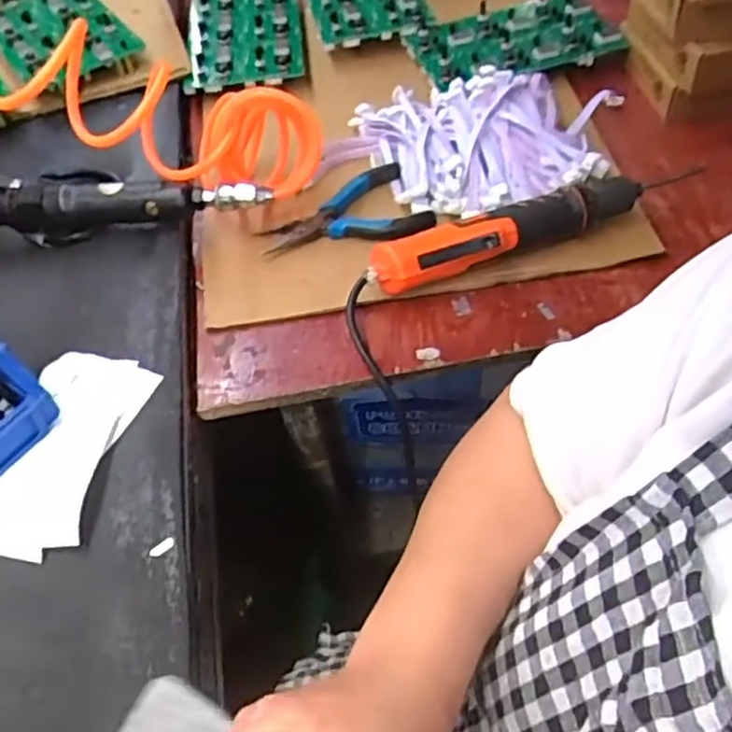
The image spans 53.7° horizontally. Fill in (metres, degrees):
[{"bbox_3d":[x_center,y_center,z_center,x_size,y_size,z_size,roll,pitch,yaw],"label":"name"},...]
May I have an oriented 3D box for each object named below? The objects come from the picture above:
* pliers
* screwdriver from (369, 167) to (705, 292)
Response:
[{"bbox_3d":[-0.021,-0.139,0.639,0.146,0.010,0.087,-21,54,-10],"label":"pliers"},{"bbox_3d":[0.147,-0.119,0.598,0.302,0.048,0.033,-22,54,-11],"label":"screwdriver"}]

